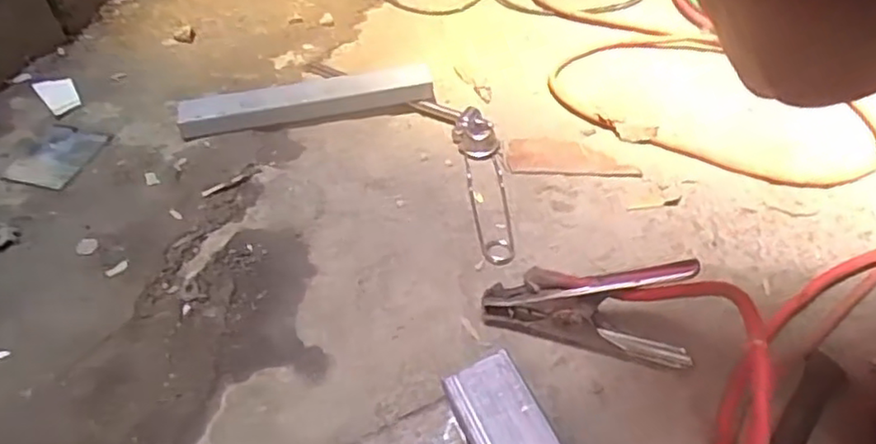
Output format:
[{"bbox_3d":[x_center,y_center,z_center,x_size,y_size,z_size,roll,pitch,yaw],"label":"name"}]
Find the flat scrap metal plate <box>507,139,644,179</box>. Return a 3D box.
[{"bbox_3d":[0.138,-0.067,0.680,0.130,0.005,0.053,3,47,3],"label":"flat scrap metal plate"}]

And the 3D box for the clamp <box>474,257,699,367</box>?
[{"bbox_3d":[0.116,0.067,0.508,0.157,0.070,0.048,5,48,5],"label":"clamp"}]

